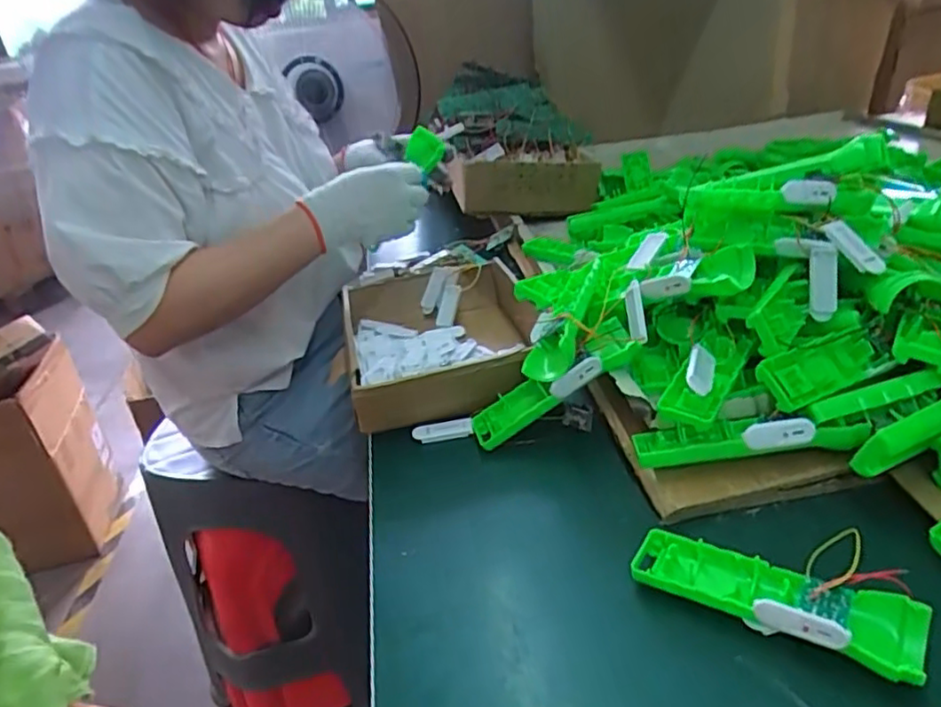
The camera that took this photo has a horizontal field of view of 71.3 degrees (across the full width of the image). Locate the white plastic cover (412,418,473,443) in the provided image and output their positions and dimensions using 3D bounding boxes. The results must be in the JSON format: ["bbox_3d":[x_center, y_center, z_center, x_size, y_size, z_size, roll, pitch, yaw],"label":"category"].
[{"bbox_3d":[-0.026,0.073,0.620,0.055,0.010,0.017,-8,28,-1],"label":"white plastic cover"}]

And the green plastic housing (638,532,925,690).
[{"bbox_3d":[0.188,0.153,0.413,0.163,0.022,0.051,14,35,34],"label":"green plastic housing"}]

